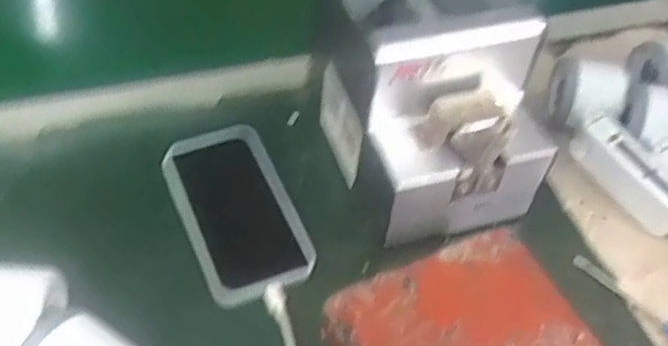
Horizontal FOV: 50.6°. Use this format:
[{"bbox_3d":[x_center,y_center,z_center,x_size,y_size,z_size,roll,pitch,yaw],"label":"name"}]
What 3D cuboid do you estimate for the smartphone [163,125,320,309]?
[{"bbox_3d":[-0.073,0.025,0.529,0.079,0.011,0.149,-18,53,-18],"label":"smartphone"}]

